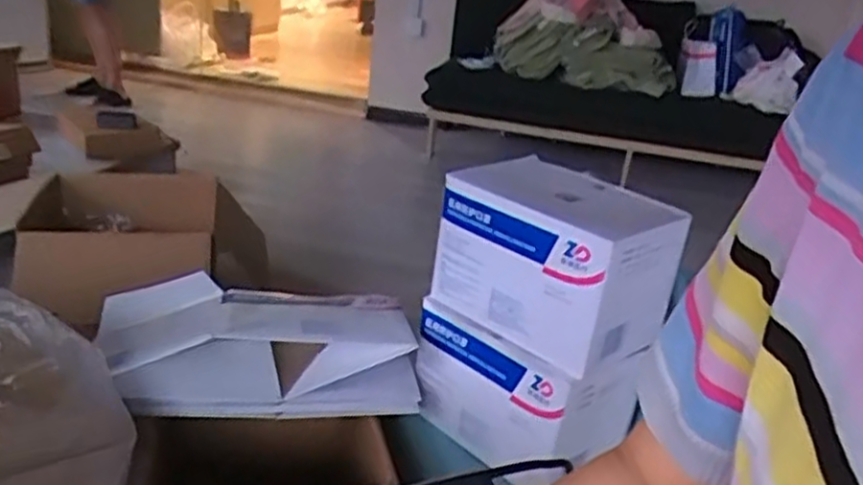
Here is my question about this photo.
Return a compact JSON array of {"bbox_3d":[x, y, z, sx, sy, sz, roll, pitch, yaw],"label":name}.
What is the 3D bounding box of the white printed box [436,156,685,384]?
[{"bbox_3d":[0.162,0.015,1.004,0.266,0.176,0.192,24,27,38],"label":"white printed box"}]

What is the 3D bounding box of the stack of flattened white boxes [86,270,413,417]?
[{"bbox_3d":[-0.252,0.124,1.070,0.417,0.105,0.271,1,22,-15],"label":"stack of flattened white boxes"}]

